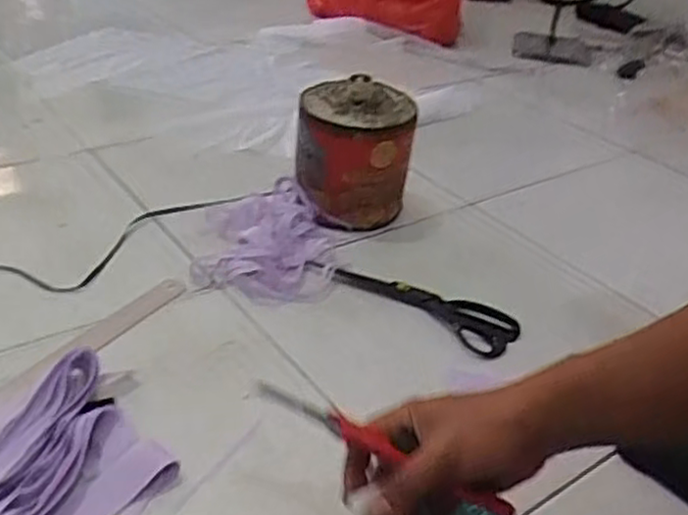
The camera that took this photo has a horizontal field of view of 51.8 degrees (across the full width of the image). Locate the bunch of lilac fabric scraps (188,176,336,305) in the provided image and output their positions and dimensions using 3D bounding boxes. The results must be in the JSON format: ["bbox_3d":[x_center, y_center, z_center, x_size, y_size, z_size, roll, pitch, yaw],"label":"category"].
[{"bbox_3d":[-0.093,-0.026,0.856,0.157,0.035,0.212,4,33,-3],"label":"bunch of lilac fabric scraps"}]

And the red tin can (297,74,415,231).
[{"bbox_3d":[0.014,-0.130,0.907,0.142,0.169,0.114,-1,33,-11],"label":"red tin can"}]

